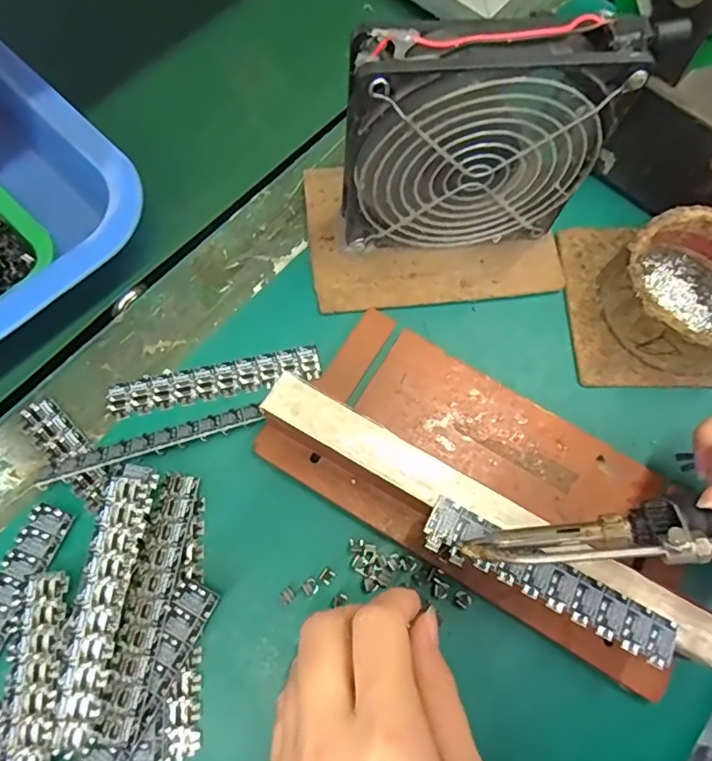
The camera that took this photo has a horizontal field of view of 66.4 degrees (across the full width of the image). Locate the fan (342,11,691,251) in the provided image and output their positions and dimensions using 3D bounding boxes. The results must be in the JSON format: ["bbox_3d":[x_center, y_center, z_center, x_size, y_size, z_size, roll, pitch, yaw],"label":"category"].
[{"bbox_3d":[0.056,-0.108,0.264,0.121,0.126,0.024,-6,71,-4],"label":"fan"}]

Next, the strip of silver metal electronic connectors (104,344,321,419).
[{"bbox_3d":[-0.074,0.000,0.286,0.109,0.004,0.021,-11,72,-6],"label":"strip of silver metal electronic connectors"}]

